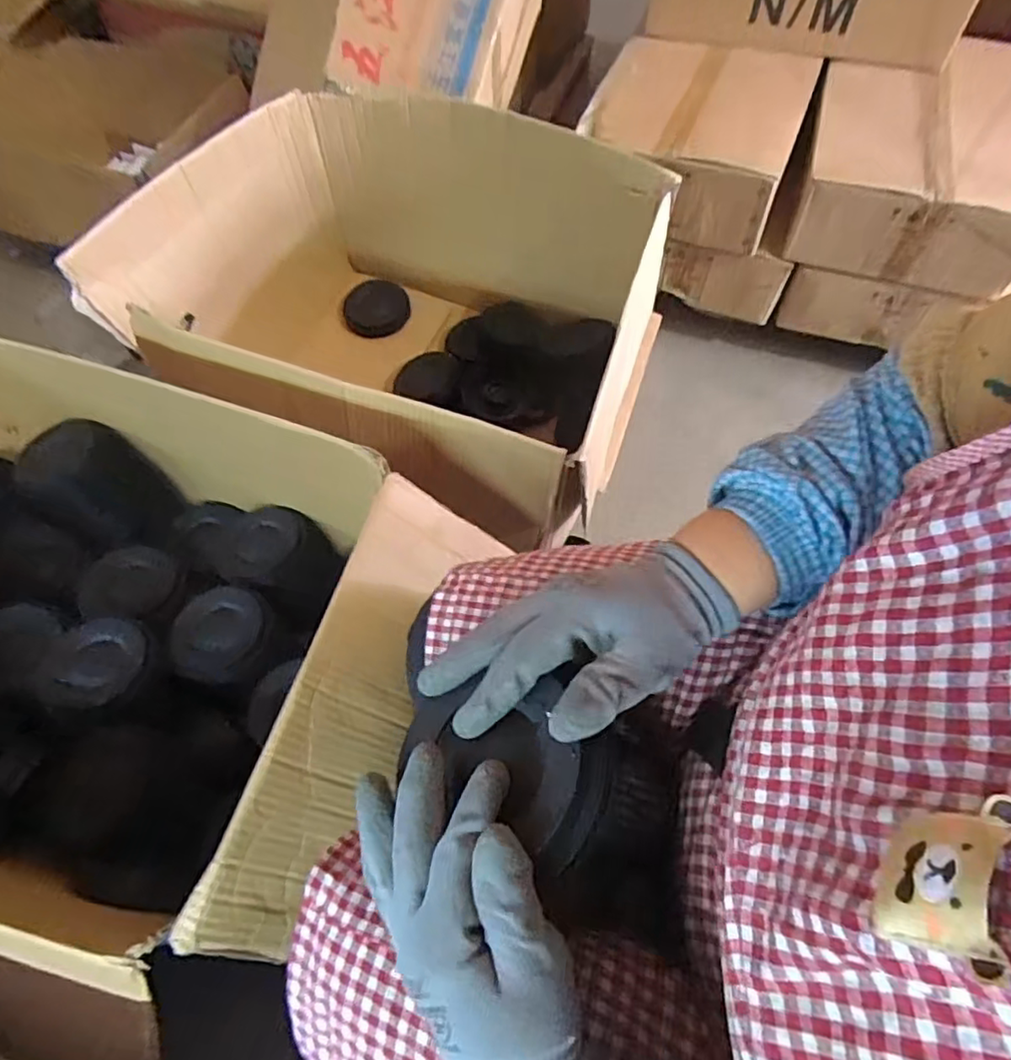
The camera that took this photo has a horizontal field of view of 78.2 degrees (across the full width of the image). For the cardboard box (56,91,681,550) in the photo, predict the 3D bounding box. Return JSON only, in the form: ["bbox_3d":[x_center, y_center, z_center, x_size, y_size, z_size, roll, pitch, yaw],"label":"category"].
[{"bbox_3d":[-0.157,-0.309,0.923,0.669,0.359,0.494,21,64,11],"label":"cardboard box"}]

